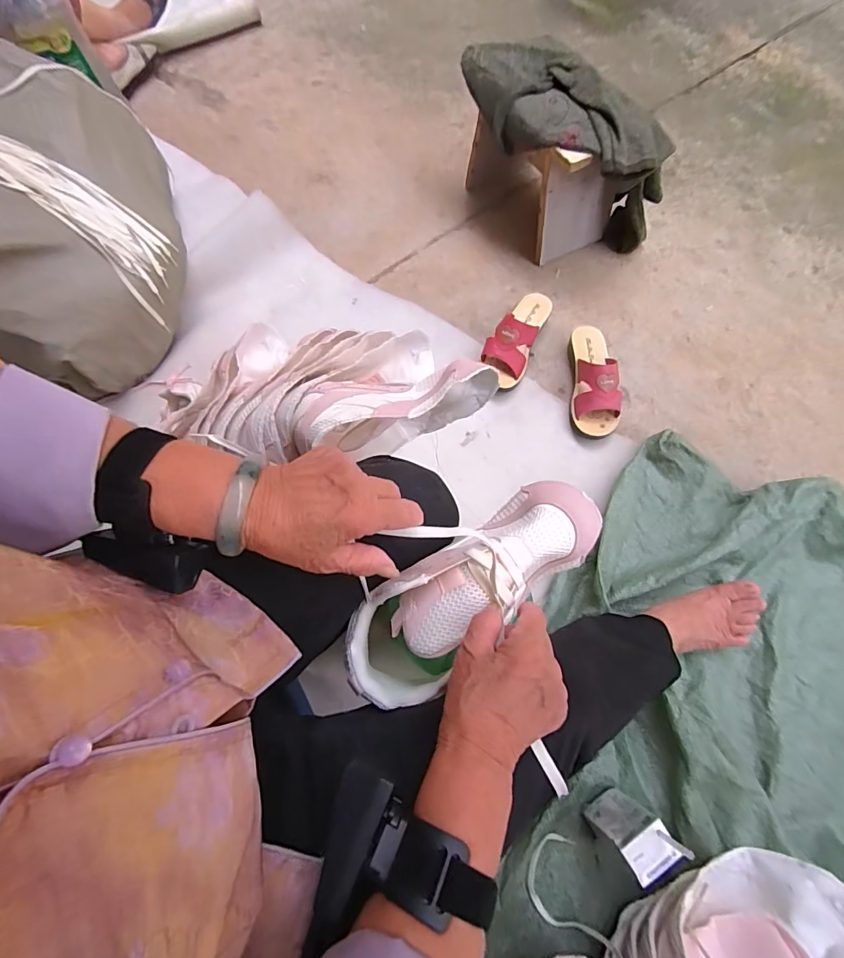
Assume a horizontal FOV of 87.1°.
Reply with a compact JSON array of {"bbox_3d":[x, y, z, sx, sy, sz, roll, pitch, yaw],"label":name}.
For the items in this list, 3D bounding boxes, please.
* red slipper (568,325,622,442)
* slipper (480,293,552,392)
[{"bbox_3d":[0.308,-0.185,0.798,0.081,0.080,0.222,-1,69,3],"label":"red slipper"},{"bbox_3d":[0.178,-0.274,0.840,0.081,0.077,0.218,22,71,11],"label":"slipper"}]

